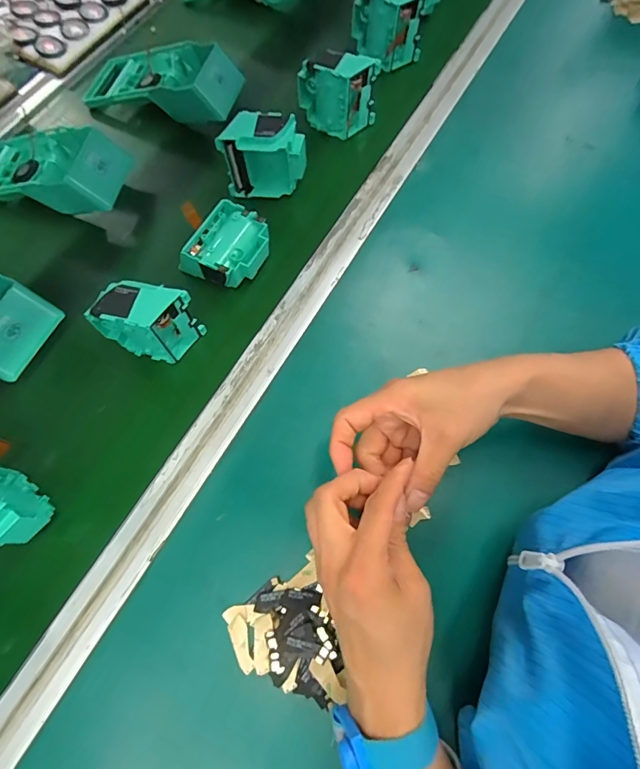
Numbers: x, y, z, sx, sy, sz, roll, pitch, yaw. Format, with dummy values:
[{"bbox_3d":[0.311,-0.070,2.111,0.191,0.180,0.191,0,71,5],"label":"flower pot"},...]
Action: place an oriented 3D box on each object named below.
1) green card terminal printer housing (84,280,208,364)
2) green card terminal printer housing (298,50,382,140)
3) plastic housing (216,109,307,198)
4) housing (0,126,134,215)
[{"bbox_3d":[-0.153,-0.053,0.376,0.079,0.081,0.044,13,70,6],"label":"green card terminal printer housing"},{"bbox_3d":[0.019,-0.326,0.471,0.081,0.079,0.038,27,74,10],"label":"green card terminal printer housing"},{"bbox_3d":[-0.057,-0.236,0.442,0.084,0.078,0.042,3,70,2],"label":"plastic housing"},{"bbox_3d":[-0.304,-0.230,0.455,0.189,0.055,0.087,11,70,5],"label":"housing"}]

